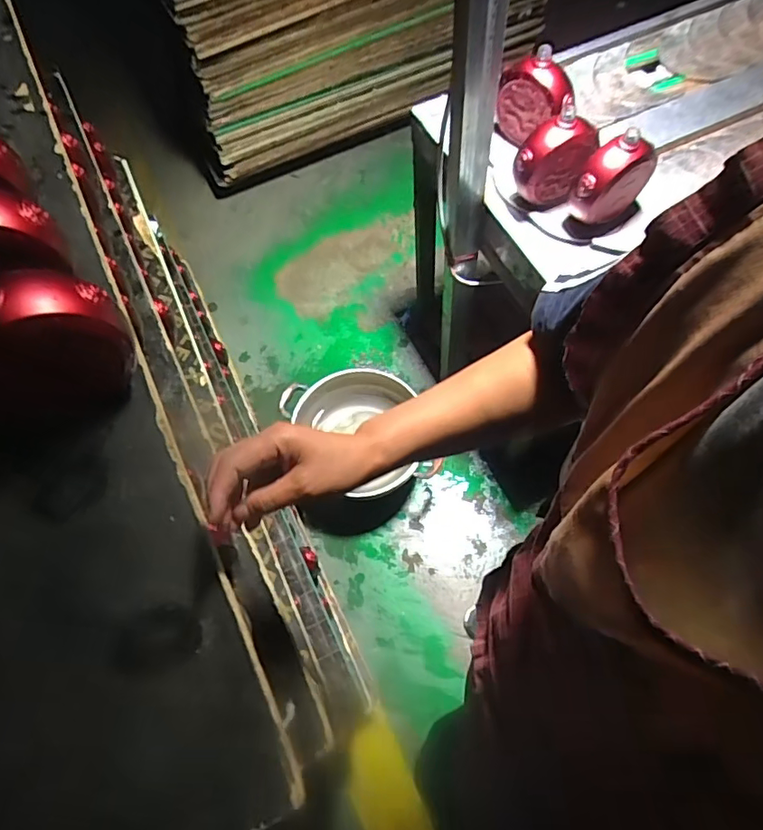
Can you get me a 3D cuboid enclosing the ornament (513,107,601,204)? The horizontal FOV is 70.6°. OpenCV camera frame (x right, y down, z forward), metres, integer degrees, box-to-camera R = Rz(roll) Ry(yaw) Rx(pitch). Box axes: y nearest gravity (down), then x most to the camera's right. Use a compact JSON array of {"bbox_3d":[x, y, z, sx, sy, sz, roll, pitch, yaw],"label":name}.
[{"bbox_3d":[0.278,-0.411,0.872,0.117,0.136,0.065,-23,61,-9],"label":"ornament"}]

